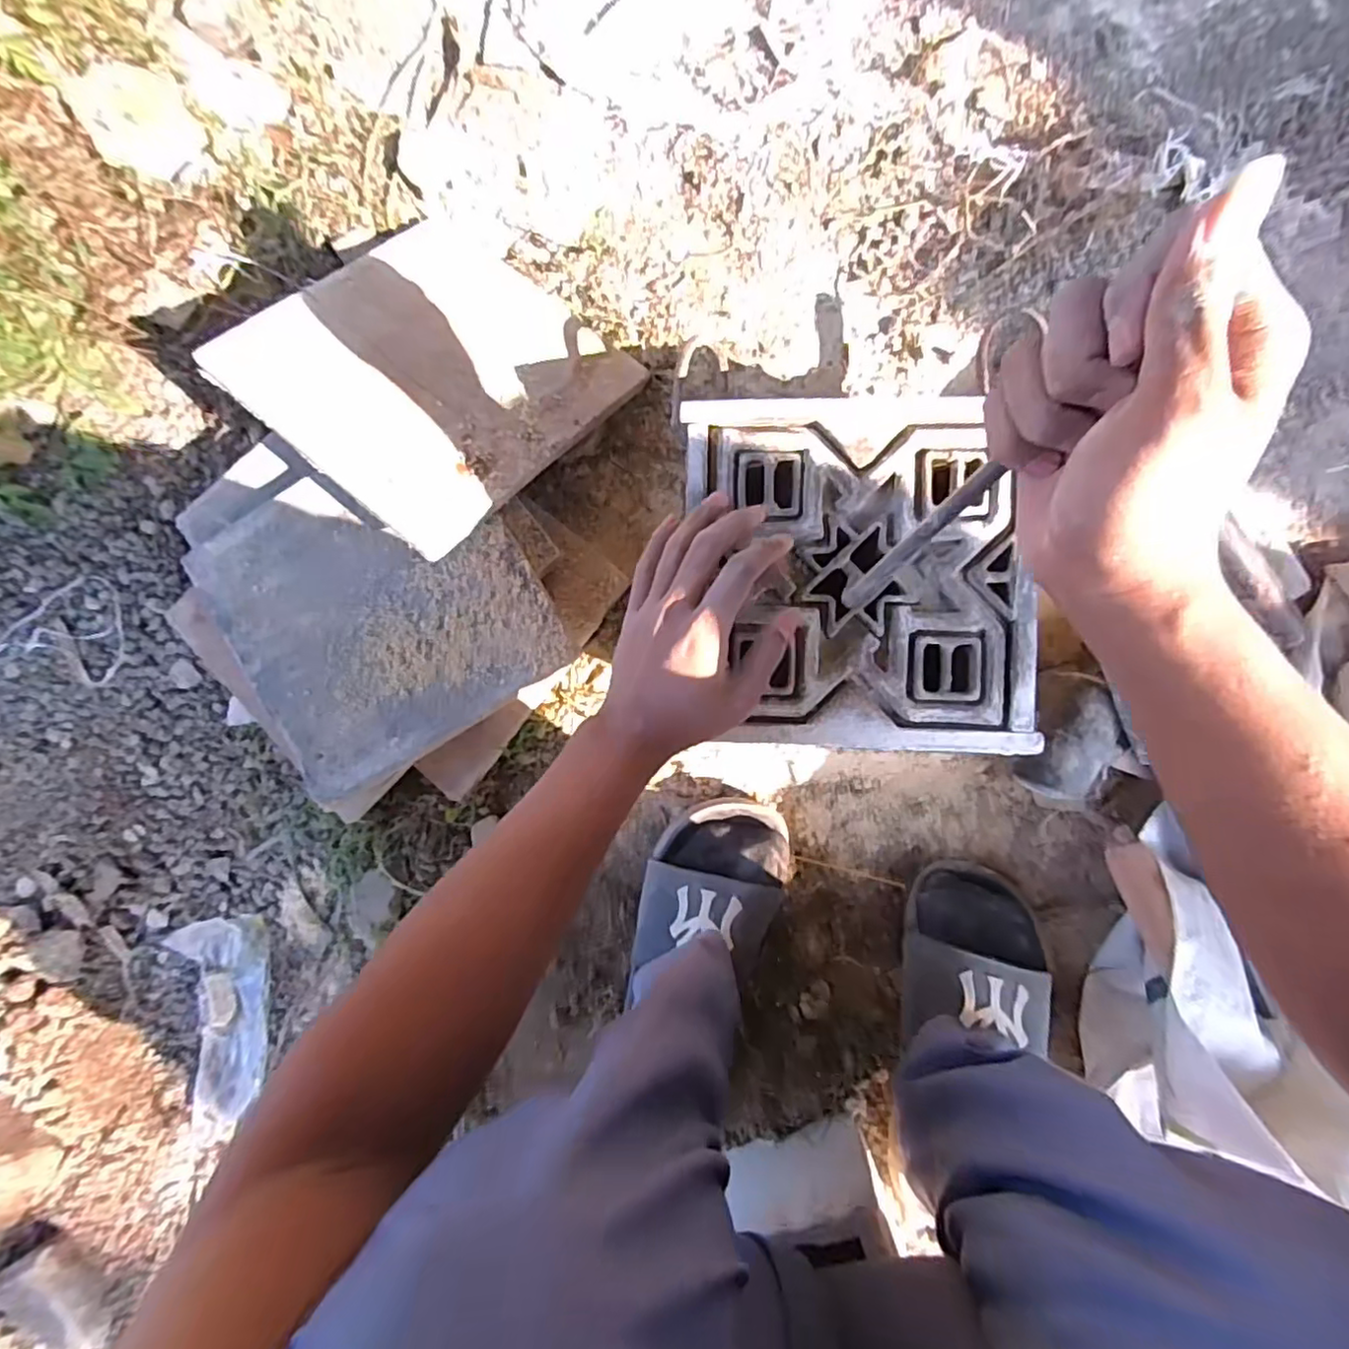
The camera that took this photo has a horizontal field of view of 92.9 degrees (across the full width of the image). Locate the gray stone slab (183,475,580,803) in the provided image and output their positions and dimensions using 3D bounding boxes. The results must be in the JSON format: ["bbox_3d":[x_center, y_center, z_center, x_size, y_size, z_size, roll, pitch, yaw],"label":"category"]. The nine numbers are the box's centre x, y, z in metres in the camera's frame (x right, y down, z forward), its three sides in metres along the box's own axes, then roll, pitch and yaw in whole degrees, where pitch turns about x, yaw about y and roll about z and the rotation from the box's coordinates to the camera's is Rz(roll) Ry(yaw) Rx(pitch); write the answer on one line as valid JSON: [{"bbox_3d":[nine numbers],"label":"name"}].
[{"bbox_3d":[-0.241,-0.056,0.518,0.240,0.017,0.246,-33,87,6],"label":"gray stone slab"}]

